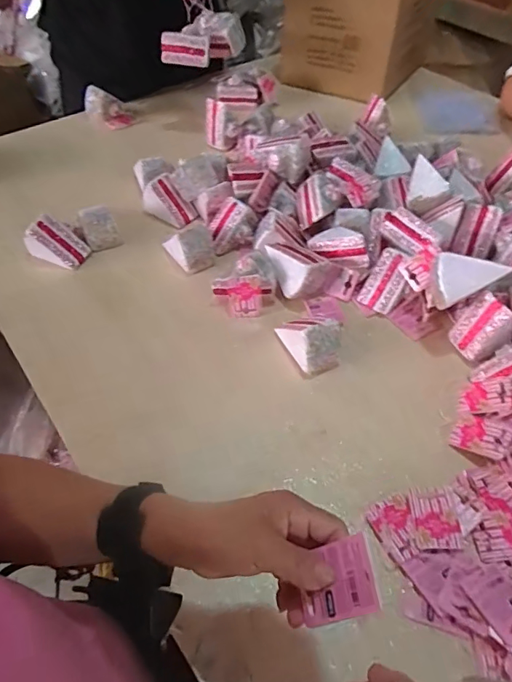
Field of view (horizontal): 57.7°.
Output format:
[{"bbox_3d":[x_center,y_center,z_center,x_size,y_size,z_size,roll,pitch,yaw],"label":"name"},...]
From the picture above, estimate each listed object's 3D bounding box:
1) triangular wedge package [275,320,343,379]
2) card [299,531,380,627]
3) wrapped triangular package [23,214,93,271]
[{"bbox_3d":[0.063,-0.009,0.609,0.059,0.065,0.095,-26,55,-20],"label":"triangular wedge package"},{"bbox_3d":[0.053,0.159,0.307,0.058,0.006,0.044,-34,48,30],"label":"card"},{"bbox_3d":[-0.308,-0.154,0.722,0.077,0.062,0.051,12,52,10],"label":"wrapped triangular package"}]

